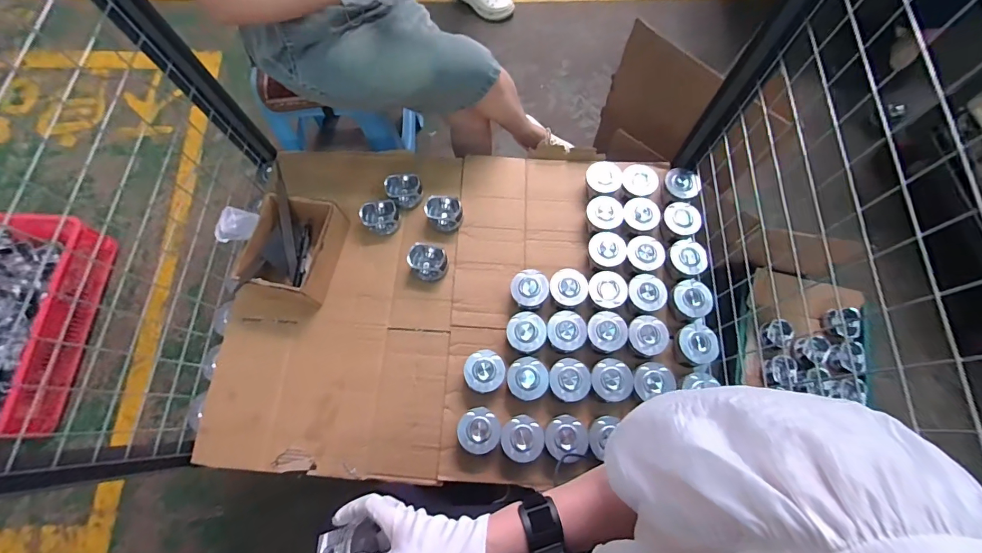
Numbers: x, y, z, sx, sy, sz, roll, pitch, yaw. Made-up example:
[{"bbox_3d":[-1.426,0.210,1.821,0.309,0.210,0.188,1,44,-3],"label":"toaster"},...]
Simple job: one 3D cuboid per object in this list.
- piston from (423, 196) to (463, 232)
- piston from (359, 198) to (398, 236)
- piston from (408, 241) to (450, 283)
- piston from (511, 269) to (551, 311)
[{"bbox_3d":[-0.099,-0.133,0.892,0.076,0.048,0.064,5,70,4],"label":"piston"},{"bbox_3d":[-0.241,-0.129,0.915,0.079,0.048,0.067,-13,70,-3],"label":"piston"},{"bbox_3d":[-0.131,-0.032,0.876,0.076,0.048,0.078,-1,70,2],"label":"piston"},{"bbox_3d":[0.076,0.028,0.851,0.072,0.068,0.076,-1,70,2],"label":"piston"}]

